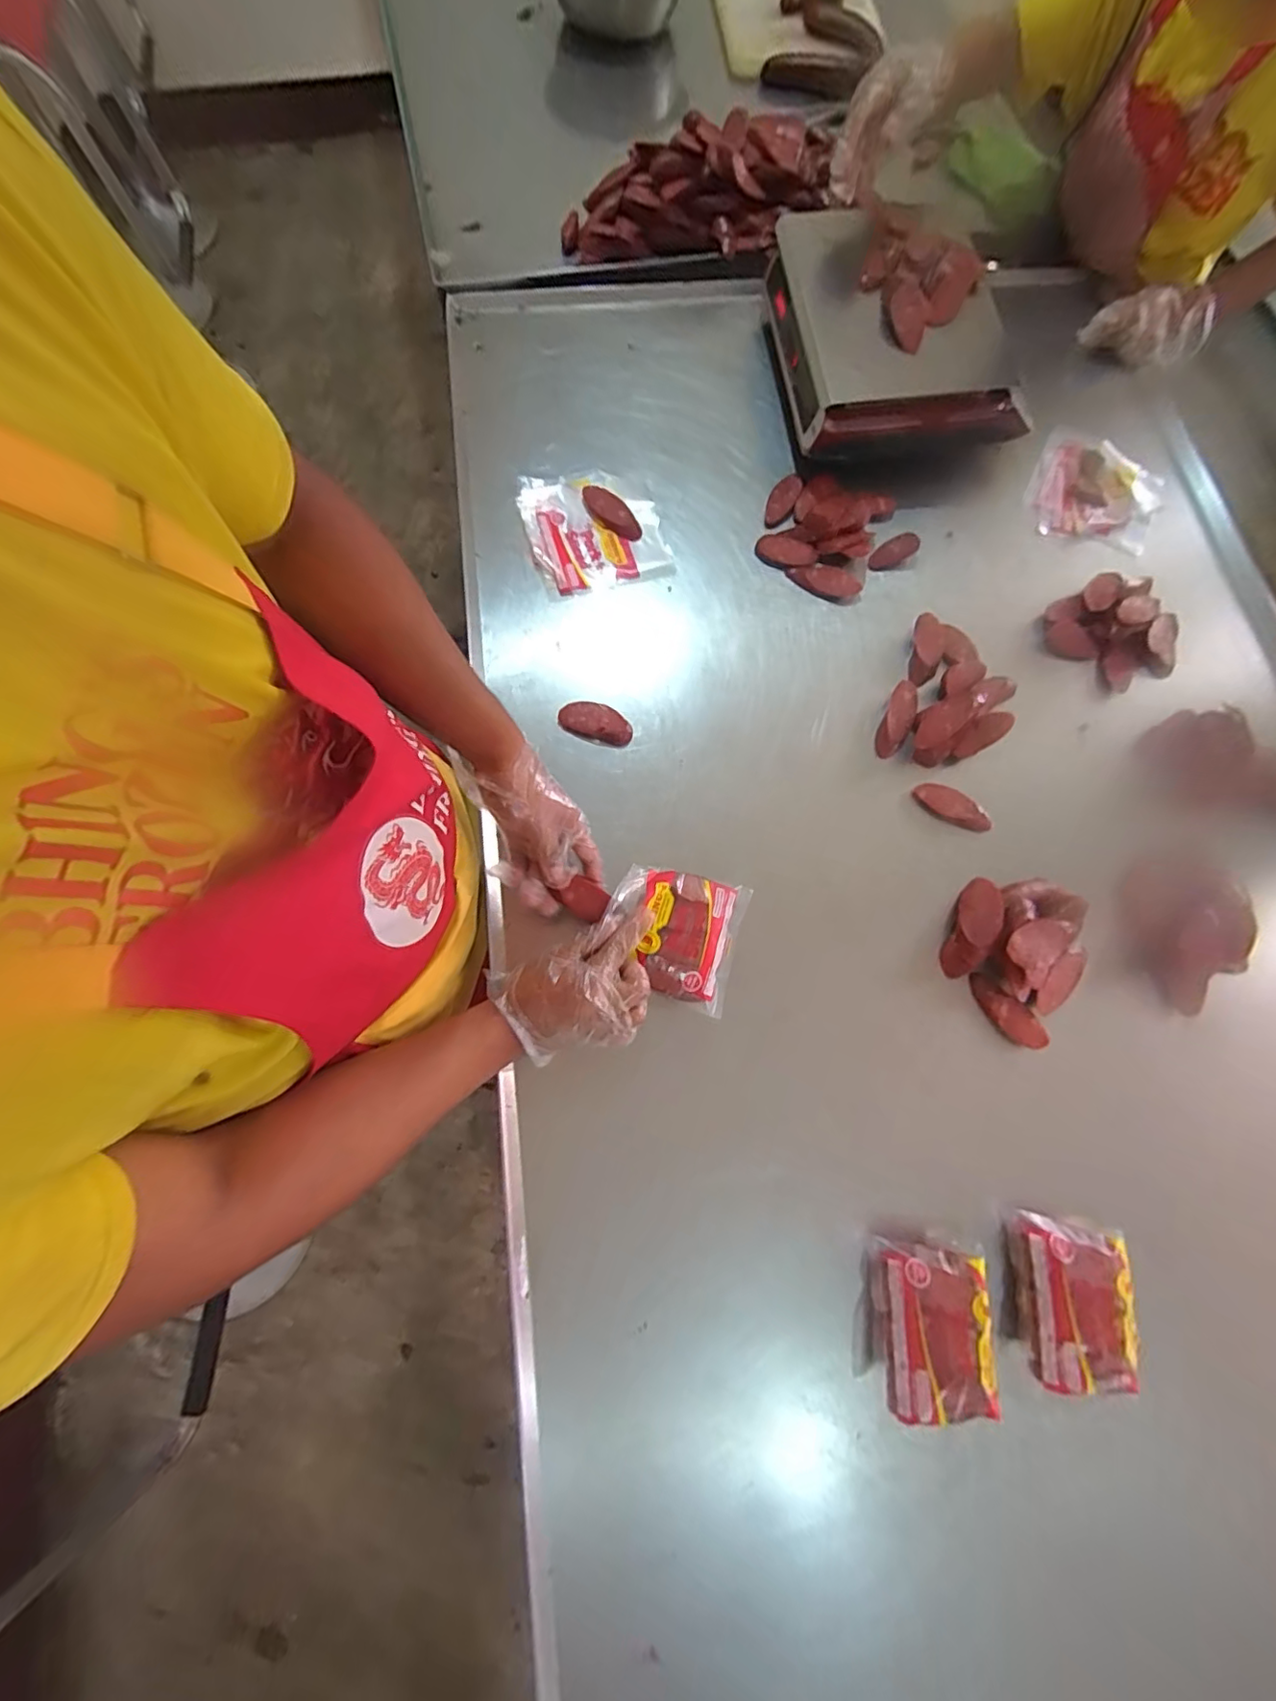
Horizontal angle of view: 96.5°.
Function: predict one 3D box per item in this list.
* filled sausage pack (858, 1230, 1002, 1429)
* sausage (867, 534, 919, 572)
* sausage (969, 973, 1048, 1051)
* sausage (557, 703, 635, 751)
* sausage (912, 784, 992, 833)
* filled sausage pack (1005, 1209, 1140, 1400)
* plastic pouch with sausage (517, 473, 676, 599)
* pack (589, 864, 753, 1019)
[{"bbox_3d":[0.271,0.438,0.525,0.110,0.060,0.128,9,75,1],"label":"filled sausage pack"},{"bbox_3d":[0.348,-0.405,0.778,0.068,0.021,0.026,-24,76,9],"label":"sausage"},{"bbox_3d":[0.401,0.178,0.621,0.094,0.022,0.031,43,78,10],"label":"sausage"},{"bbox_3d":[-0.052,-0.159,0.708,0.090,0.017,0.046,16,75,3],"label":"sausage"},{"bbox_3d":[0.378,-0.052,0.684,0.095,0.005,0.040,28,76,6],"label":"sausage"},{"bbox_3d":[0.410,0.424,0.535,0.101,0.057,0.133,8,75,1],"label":"filled sausage pack"},{"bbox_3d":[-0.058,-0.431,0.769,0.178,0.011,0.163,-16,86,-12],"label":"plastic pouch with sausage"},{"bbox_3d":[0.044,0.089,0.615,0.139,0.032,0.136,21,76,-13],"label":"pack"}]

